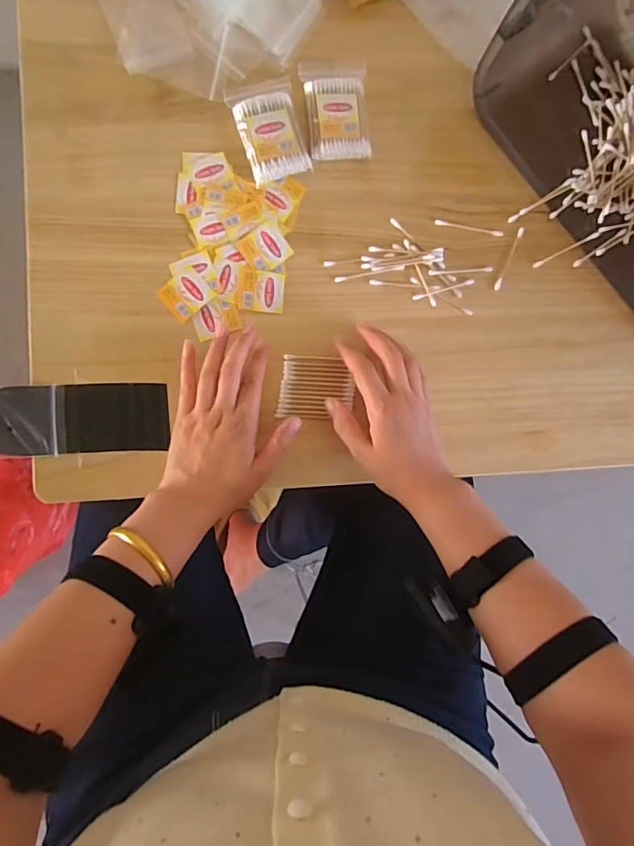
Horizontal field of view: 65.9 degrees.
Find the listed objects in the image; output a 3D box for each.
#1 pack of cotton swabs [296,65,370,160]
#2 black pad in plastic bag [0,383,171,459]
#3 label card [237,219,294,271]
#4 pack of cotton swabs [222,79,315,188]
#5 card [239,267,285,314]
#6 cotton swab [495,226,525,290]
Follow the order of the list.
[{"bbox_3d":[0.020,-0.307,0.480,0.061,0.009,0.096,-5,92,-7],"label":"pack of cotton swabs"},{"bbox_3d":[-0.237,-0.002,0.453,0.189,0.015,0.064,-3,91,-7],"label":"black pad in plastic bag"},{"bbox_3d":[-0.049,-0.170,0.474,0.045,0.004,0.039,-34,95,-5],"label":"label card"},{"bbox_3d":[-0.044,-0.283,0.471,0.061,0.014,0.094,-20,93,-6],"label":"pack of cotton swabs"},{"bbox_3d":[-0.053,-0.129,0.474,0.043,0.004,0.040,5,90,-7],"label":"card"},{"bbox_3d":[0.200,-0.170,0.509,0.007,0.004,0.071,24,88,-7],"label":"cotton swab"}]

